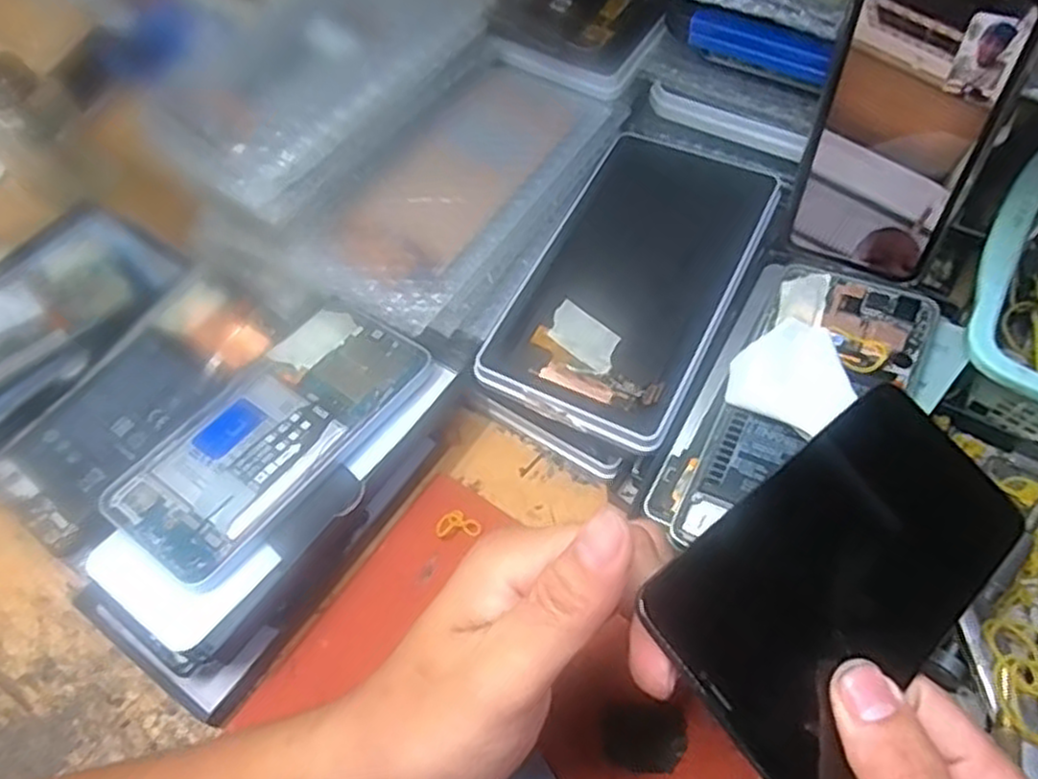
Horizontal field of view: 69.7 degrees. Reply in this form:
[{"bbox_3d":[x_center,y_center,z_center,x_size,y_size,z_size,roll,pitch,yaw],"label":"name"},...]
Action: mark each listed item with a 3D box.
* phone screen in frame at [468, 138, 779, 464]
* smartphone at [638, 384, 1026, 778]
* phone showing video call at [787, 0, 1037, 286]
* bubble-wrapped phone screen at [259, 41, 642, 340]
[{"bbox_3d":[0.061,-0.059,0.384,0.096,0.018,0.175,24,64,18],"label":"phone screen in frame"},{"bbox_3d":[0.110,0.056,0.248,0.148,0.005,0.072,-32,74,-28],"label":"smartphone"},{"bbox_3d":[0.179,-0.118,0.349,0.073,0.150,0.008,23,54,21],"label":"phone showing video call"},{"bbox_3d":[-0.031,-0.112,0.395,0.095,0.019,0.180,33,67,11],"label":"bubble-wrapped phone screen"}]

